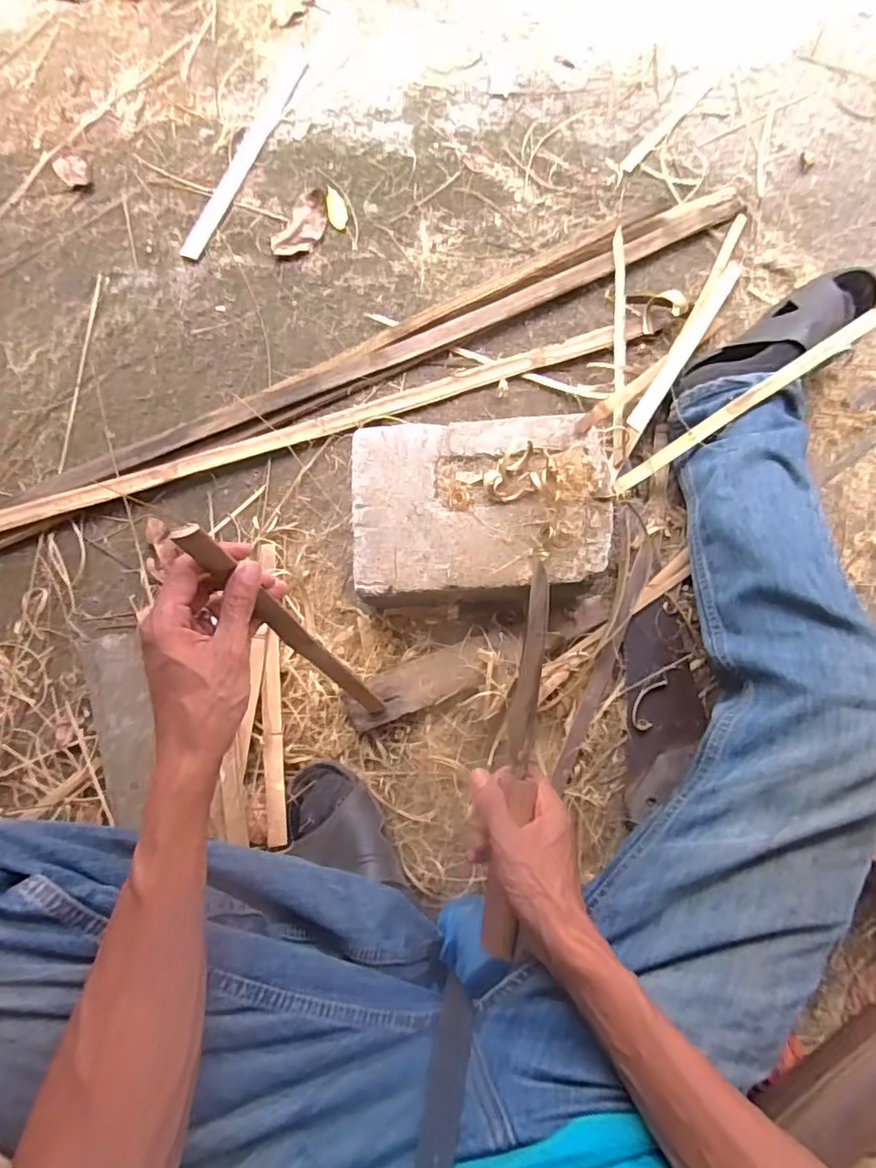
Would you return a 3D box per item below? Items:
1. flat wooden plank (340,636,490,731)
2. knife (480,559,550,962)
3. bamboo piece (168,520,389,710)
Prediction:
[{"bbox_3d":[-0.024,0.116,0.662,0.180,0.023,0.053,-22,74,2],"label":"flat wooden plank"},{"bbox_3d":[0.069,0.136,0.478,0.024,0.020,0.313,9,78,2],"label":"knife"},{"bbox_3d":[-0.114,0.053,0.498,0.018,0.349,0.011,-39,56,-7],"label":"bamboo piece"}]

